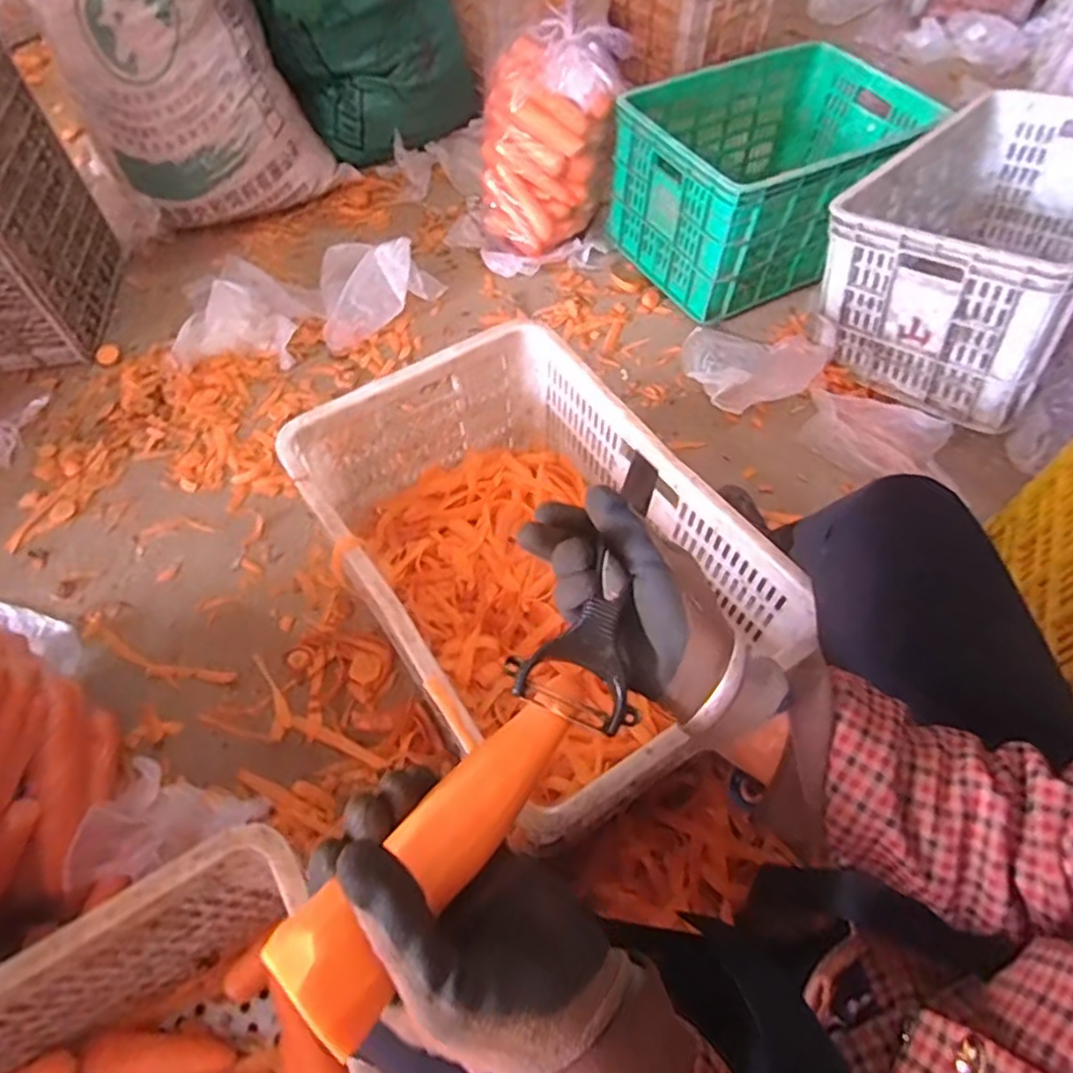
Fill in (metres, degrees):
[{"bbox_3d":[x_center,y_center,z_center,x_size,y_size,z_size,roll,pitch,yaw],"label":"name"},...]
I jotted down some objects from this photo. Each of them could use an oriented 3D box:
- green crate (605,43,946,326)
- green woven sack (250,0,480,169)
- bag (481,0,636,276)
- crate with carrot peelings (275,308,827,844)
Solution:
[{"bbox_3d":[0.444,-0.697,1.289,0.529,0.252,0.381,-24,61,-15],"label":"green crate"},{"bbox_3d":[-0.347,-1.073,1.332,0.414,0.496,0.350,-11,58,-7],"label":"green woven sack"},{"bbox_3d":[0.012,-0.735,1.259,0.299,0.326,0.222,-24,61,-15],"label":"bag"},{"bbox_3d":[-0.008,0.035,0.781,0.351,0.218,0.516,-31,63,-18],"label":"crate with carrot peelings"}]

